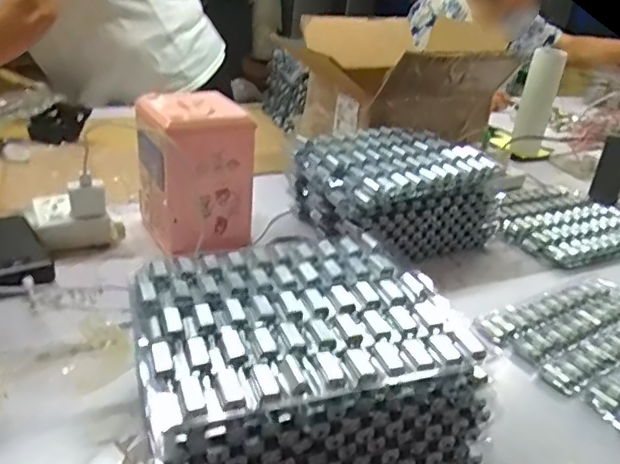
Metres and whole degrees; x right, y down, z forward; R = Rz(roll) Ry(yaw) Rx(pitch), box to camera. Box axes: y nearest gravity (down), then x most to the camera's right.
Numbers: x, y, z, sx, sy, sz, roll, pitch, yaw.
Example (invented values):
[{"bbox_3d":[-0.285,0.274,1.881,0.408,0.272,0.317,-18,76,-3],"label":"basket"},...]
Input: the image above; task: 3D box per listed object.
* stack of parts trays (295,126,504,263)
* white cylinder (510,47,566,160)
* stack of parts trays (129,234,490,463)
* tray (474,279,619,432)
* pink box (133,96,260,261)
[{"bbox_3d":[0.120,-0.058,0.835,0.240,0.121,0.197,-11,32,-31],"label":"stack of parts trays"},{"bbox_3d":[0.477,-0.272,1.191,0.063,0.208,0.051,17,29,19],"label":"white cylinder"},{"bbox_3d":[-0.010,0.115,0.480,0.243,0.114,0.235,-6,31,-20],"label":"stack of parts trays"},{"bbox_3d":[0.350,0.124,0.636,0.256,0.017,0.210,-12,32,-32],"label":"tray"},{"bbox_3d":[-0.154,-0.083,0.762,0.130,0.171,0.114,-10,33,-26],"label":"pink box"}]

